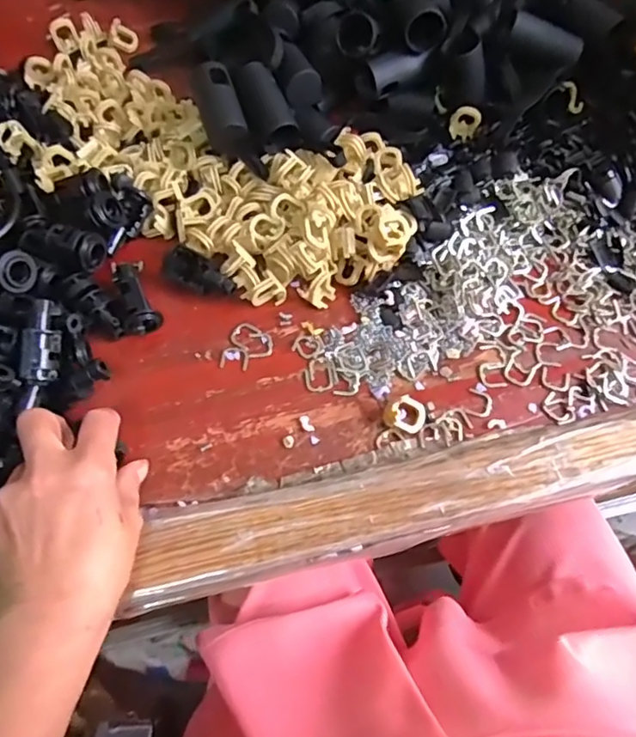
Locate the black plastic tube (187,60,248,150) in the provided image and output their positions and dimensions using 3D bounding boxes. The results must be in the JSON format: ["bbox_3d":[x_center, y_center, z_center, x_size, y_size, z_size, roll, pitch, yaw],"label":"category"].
[{"bbox_3d":[-0.078,-0.203,0.446,0.029,0.036,0.070,-18,68,-9],"label":"black plastic tube"}]

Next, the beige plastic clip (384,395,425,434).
[{"bbox_3d":[0.060,0.029,0.387,0.026,0.012,0.024,1,66,-1],"label":"beige plastic clip"}]

